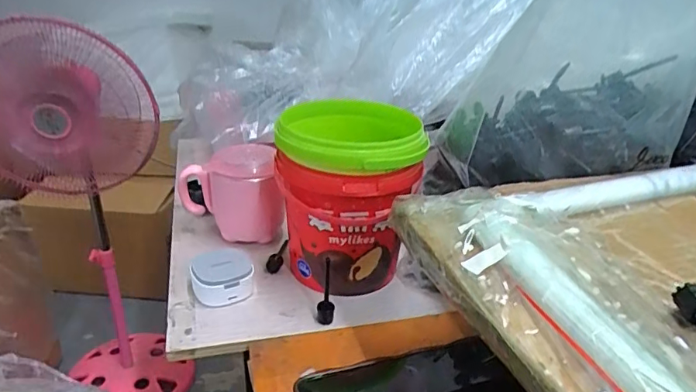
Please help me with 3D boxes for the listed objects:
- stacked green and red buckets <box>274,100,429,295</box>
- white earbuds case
[{"bbox_3d":[-0.001,0.002,0.487,0.123,0.153,0.125,-5,27,-16],"label":"stacked green and red buckets"},{"bbox_3d":[-0.115,0.075,0.472,0.052,0.033,0.040,-8,29,-22],"label":"white earbuds case"}]

